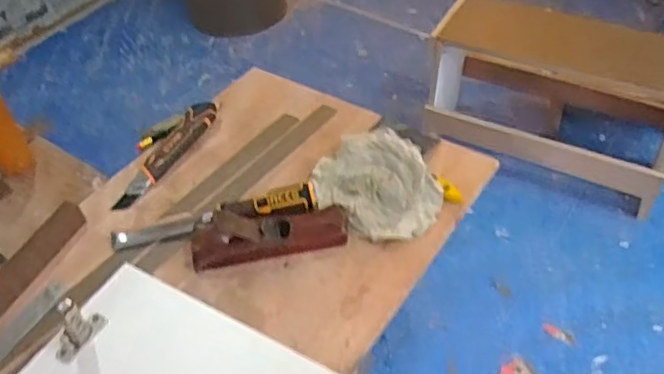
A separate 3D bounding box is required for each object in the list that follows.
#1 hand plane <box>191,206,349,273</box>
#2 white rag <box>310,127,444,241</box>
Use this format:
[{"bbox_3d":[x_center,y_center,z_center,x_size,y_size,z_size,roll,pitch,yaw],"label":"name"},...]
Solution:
[{"bbox_3d":[-0.080,0.052,0.759,0.196,0.046,0.071,-8,46,-5],"label":"hand plane"},{"bbox_3d":[0.057,-0.004,0.818,0.152,0.031,0.171,-15,47,-11],"label":"white rag"}]

